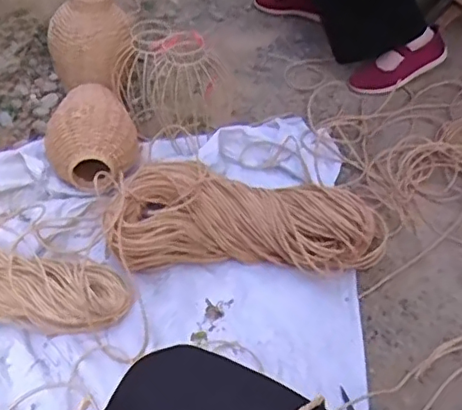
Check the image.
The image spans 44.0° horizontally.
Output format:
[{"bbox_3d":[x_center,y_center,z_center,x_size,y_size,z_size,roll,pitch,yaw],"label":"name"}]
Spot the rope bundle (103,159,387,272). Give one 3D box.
[{"bbox_3d":[0.029,0.034,1.044,0.489,0.127,0.201,-2,48,10],"label":"rope bundle"}]

